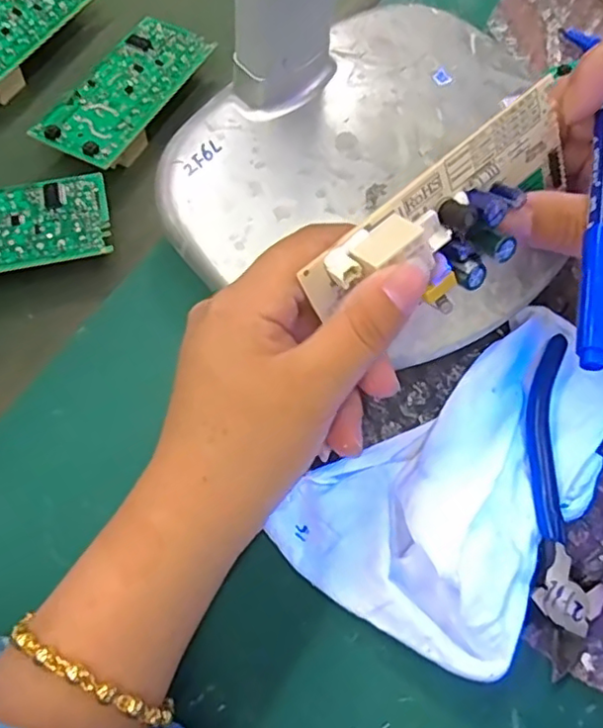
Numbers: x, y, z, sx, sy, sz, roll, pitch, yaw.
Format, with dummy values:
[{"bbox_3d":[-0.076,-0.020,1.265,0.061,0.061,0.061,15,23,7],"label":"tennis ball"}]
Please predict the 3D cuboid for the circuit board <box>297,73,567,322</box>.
[{"bbox_3d":[0.052,-0.047,0.203,0.104,0.034,0.031,-36,69,-14],"label":"circuit board"}]

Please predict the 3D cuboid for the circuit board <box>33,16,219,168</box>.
[{"bbox_3d":[-0.093,-0.145,0.334,0.045,0.022,0.106,24,66,11],"label":"circuit board"}]

